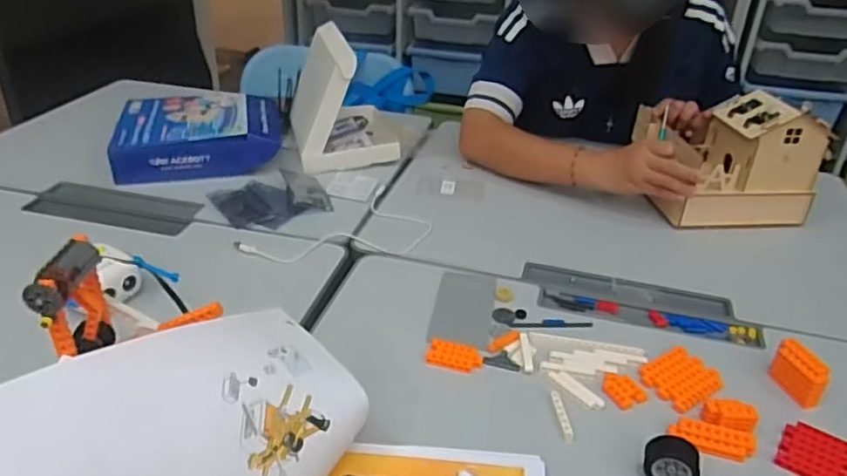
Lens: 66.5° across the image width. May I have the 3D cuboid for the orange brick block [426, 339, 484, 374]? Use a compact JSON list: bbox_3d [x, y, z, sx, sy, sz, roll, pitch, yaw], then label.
[{"bbox_3d":[0.032,0.120,0.654,0.055,0.007,0.035,9,32,11],"label":"orange brick block"}]

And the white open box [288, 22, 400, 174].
[{"bbox_3d":[-0.133,-0.242,1.064,0.173,0.172,0.239,-4,32,-10],"label":"white open box"}]

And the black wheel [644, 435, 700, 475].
[{"bbox_3d":[0.205,0.189,0.537,0.041,0.038,0.029,15,34,19],"label":"black wheel"}]

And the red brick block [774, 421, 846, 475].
[{"bbox_3d":[0.345,0.190,0.567,0.055,0.007,0.065,22,36,28],"label":"red brick block"}]

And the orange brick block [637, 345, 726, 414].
[{"bbox_3d":[0.254,0.139,0.640,0.066,0.014,0.062,-18,37,-29],"label":"orange brick block"}]

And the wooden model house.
[{"bbox_3d":[0.434,-0.122,0.922,0.209,0.154,0.166,2,32,-1],"label":"wooden model house"}]

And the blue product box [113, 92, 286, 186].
[{"bbox_3d":[-0.362,-0.175,1.057,0.250,0.060,0.232,-5,32,-11],"label":"blue product box"}]

